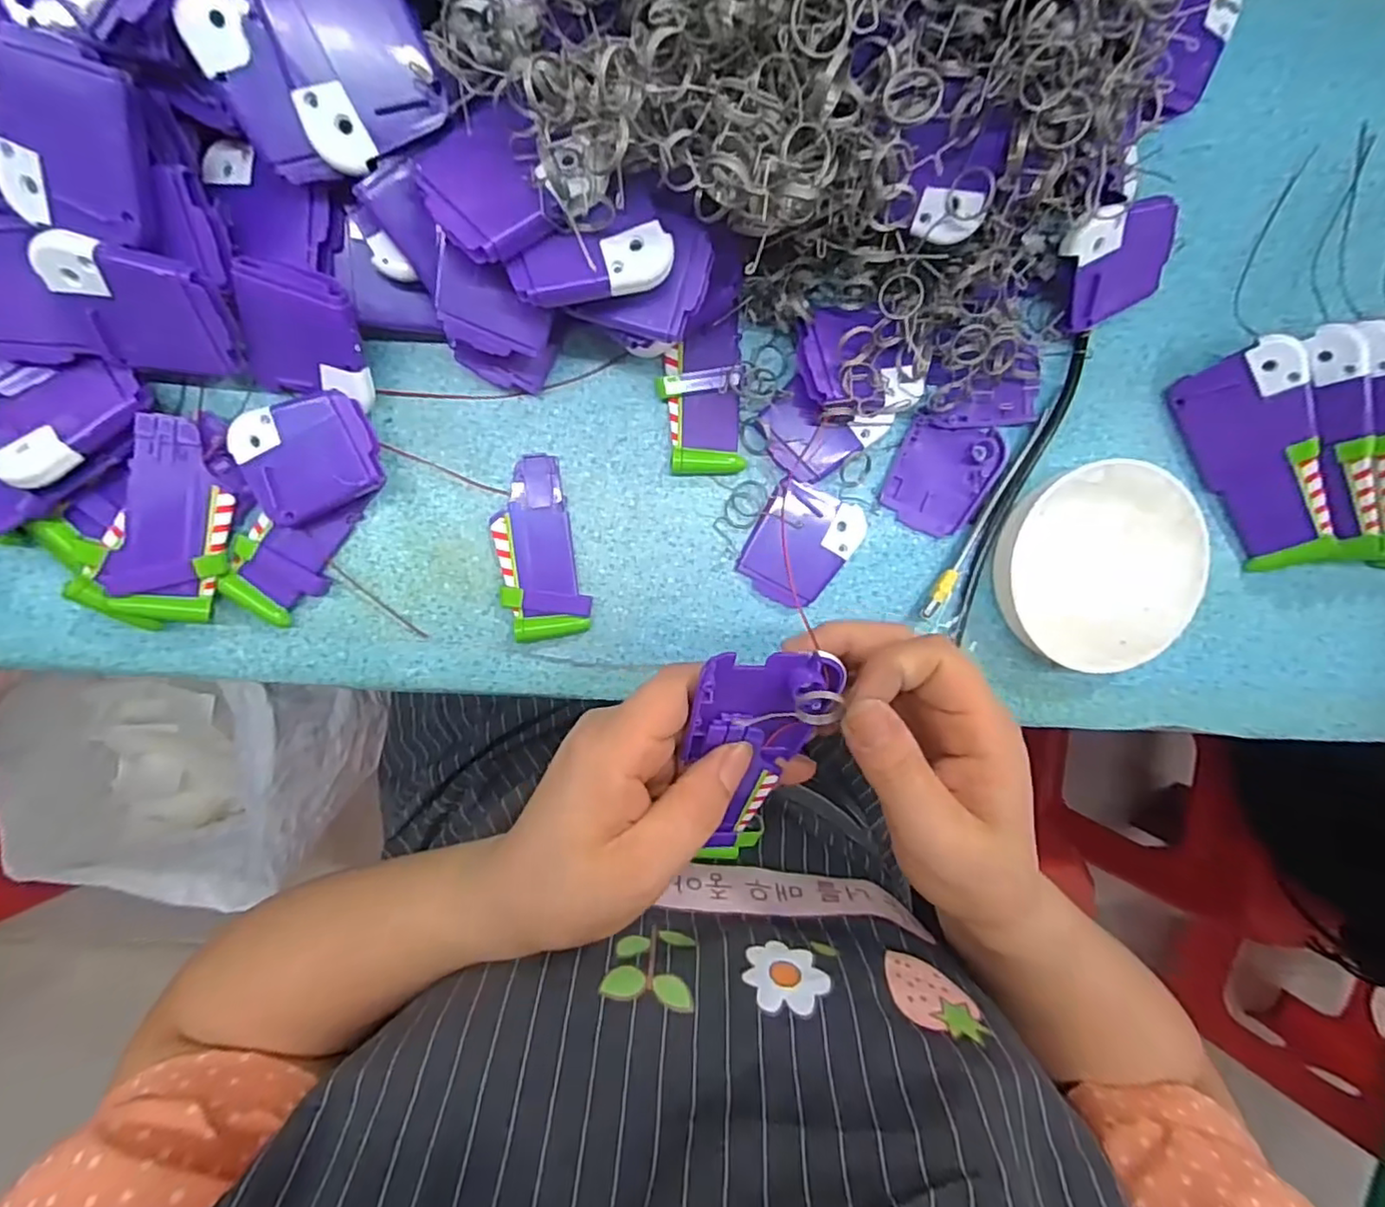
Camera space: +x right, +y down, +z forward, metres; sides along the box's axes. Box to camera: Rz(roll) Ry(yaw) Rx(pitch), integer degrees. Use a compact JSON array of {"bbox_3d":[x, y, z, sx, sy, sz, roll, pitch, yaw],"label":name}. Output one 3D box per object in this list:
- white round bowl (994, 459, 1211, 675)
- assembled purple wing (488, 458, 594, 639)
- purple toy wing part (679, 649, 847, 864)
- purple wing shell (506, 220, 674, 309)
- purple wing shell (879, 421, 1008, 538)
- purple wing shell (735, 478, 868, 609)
[{"bbox_3d":[0.213,-0.019,0.332,0.105,0.024,0.103,-1,97,-5],"label":"white round bowl"},{"bbox_3d":[-0.079,-0.027,0.316,0.039,0.010,0.089,-10,97,-4],"label":"assembled purple wing"},{"bbox_3d":[0.023,0.064,0.249,0.052,0.014,0.111,3,127,-6],"label":"purple toy wing part"},{"bbox_3d":[-0.038,-0.130,0.241,0.061,0.005,0.023,-10,102,-3],"label":"purple wing shell"},{"bbox_3d":[0.132,-0.067,0.331,0.052,0.006,0.060,21,94,-7],"label":"purple wing shell"},{"bbox_3d":[0.057,-0.030,0.330,0.051,0.006,0.061,27,93,-8],"label":"purple wing shell"}]

